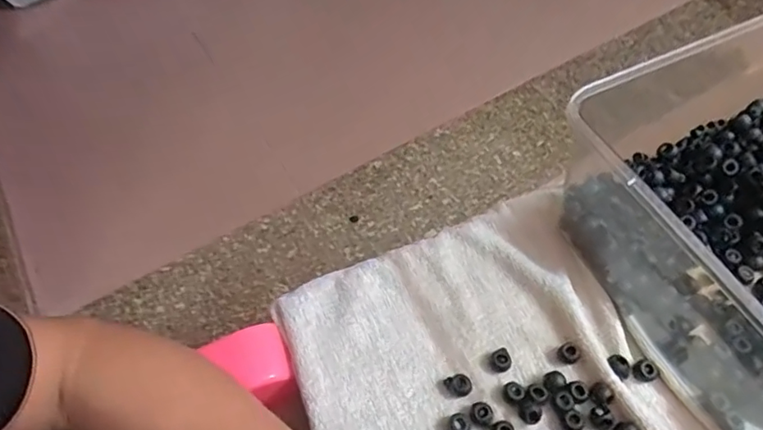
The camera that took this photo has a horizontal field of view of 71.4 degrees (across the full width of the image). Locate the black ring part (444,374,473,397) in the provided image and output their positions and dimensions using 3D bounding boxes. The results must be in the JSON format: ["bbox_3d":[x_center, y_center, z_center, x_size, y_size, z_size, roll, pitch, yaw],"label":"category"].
[{"bbox_3d":[0.055,0.121,0.376,0.016,0.009,0.016,-2,58,3],"label":"black ring part"}]

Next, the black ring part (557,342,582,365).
[{"bbox_3d":[0.138,0.101,0.387,0.015,0.009,0.014,-2,58,3],"label":"black ring part"}]

